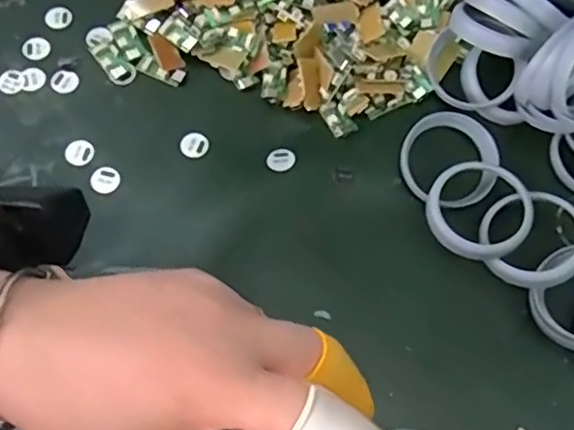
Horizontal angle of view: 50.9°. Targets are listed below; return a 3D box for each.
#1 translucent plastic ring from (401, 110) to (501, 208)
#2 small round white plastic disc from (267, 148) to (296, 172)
[{"bbox_3d":[0.102,-0.035,0.372,0.059,0.007,0.059,0,71,1],"label":"translucent plastic ring"},{"bbox_3d":[-0.004,-0.034,0.376,0.016,0.004,0.016,1,78,-5],"label":"small round white plastic disc"}]

